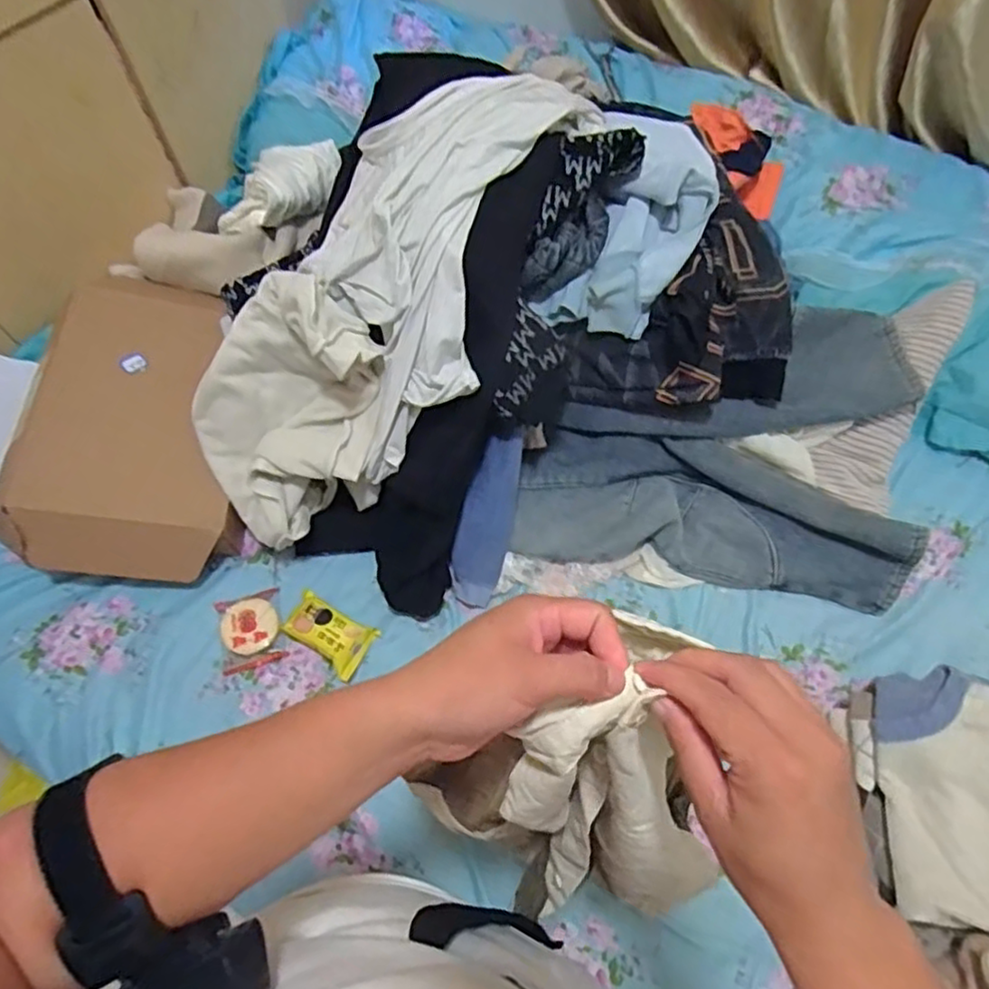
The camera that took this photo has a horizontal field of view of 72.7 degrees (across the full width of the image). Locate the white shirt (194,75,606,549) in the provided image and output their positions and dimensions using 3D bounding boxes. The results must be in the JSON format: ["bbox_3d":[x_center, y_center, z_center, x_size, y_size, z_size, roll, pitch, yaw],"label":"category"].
[{"bbox_3d":[-0.145,-0.238,0.847,0.310,0.167,0.674,39,102,18],"label":"white shirt"}]

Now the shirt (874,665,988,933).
[{"bbox_3d":[0.518,0.310,0.701,0.208,0.030,0.250,-11,60,22],"label":"shirt"}]

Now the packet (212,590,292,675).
[{"bbox_3d":[-0.324,0.180,0.892,0.076,0.021,0.098,-17,65,-8],"label":"packet"}]

